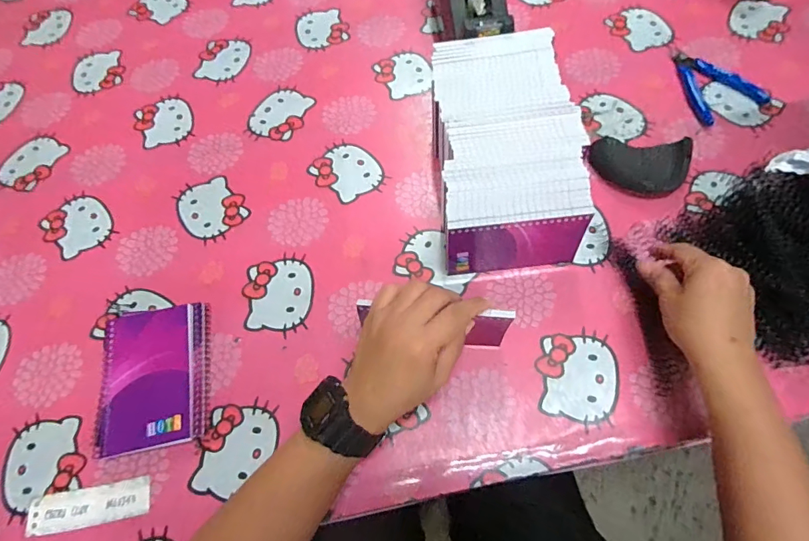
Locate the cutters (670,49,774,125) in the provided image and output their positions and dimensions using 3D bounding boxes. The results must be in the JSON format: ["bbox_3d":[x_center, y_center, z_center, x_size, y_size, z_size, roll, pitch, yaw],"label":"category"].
[{"bbox_3d":[0.373,-0.236,0.549,0.094,0.011,0.120,-22,66,-7],"label":"cutters"}]

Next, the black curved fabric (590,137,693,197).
[{"bbox_3d":[0.259,-0.115,0.488,0.098,0.026,0.061,9,66,7],"label":"black curved fabric"}]

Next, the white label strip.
[{"bbox_3d":[-0.279,0.208,0.392,0.105,0.004,0.031,-10,65,-1],"label":"white label strip"}]

